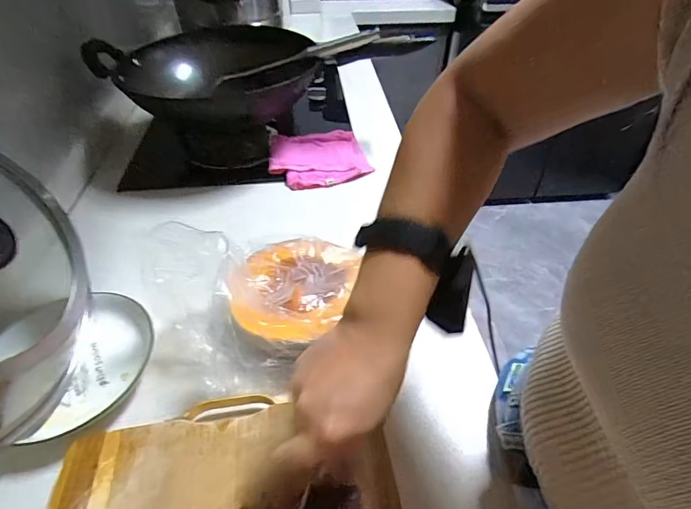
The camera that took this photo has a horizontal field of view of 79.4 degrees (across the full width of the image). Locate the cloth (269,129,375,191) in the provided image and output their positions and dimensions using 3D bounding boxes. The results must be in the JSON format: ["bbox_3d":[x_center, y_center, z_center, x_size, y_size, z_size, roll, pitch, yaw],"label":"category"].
[{"bbox_3d":[-0.048,-0.168,0.754,0.170,0.042,0.135,-10,44,-11],"label":"cloth"}]

